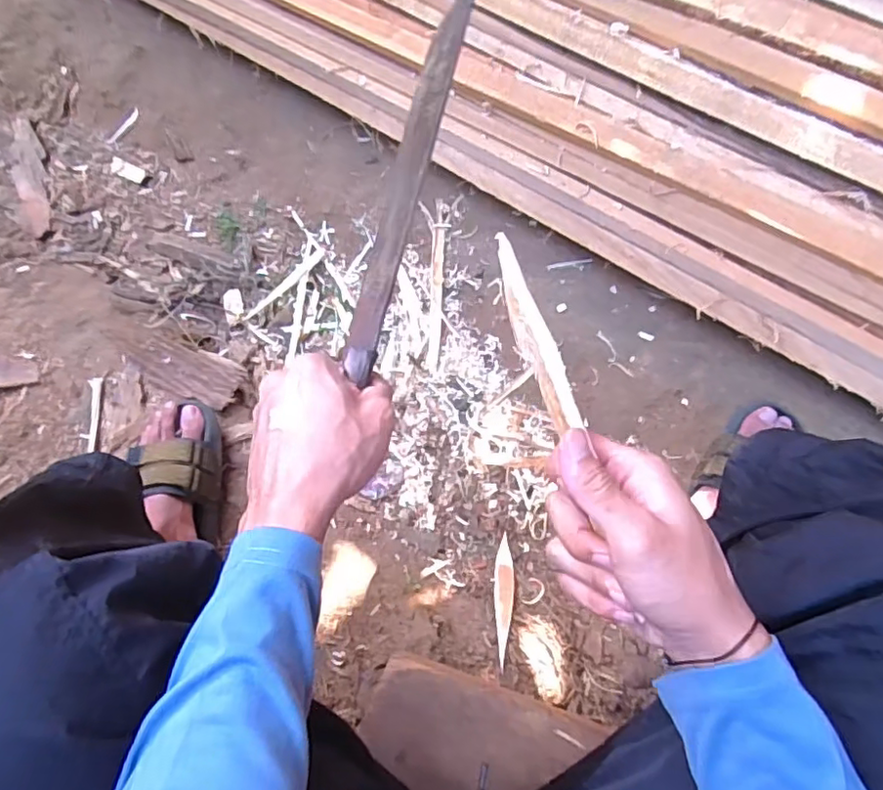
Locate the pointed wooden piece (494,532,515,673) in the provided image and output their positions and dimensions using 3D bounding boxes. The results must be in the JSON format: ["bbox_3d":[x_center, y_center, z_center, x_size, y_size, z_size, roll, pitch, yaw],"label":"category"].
[{"bbox_3d":[0.080,0.261,0.768,0.025,0.006,0.158,5,62,-2],"label":"pointed wooden piece"}]

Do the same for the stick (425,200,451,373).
[{"bbox_3d":[-0.006,-0.158,0.875,0.022,0.012,0.244,3,93,1],"label":"stick"}]

